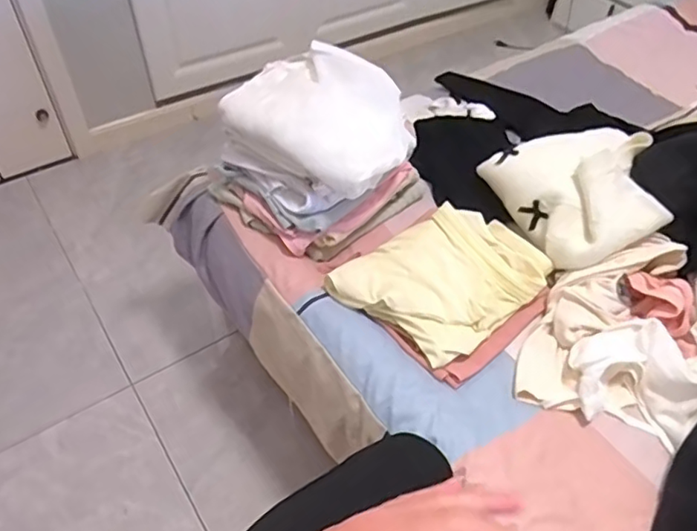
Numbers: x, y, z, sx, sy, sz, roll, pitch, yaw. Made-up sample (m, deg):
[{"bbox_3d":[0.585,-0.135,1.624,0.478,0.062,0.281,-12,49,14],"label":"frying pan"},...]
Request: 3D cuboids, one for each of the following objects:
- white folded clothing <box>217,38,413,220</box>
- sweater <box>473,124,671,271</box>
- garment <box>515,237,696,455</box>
[{"bbox_3d":[-0.035,-0.210,0.890,0.236,0.129,0.225,34,55,26],"label":"white folded clothing"},{"bbox_3d":[0.368,-0.133,0.915,0.238,0.085,0.252,-33,54,1],"label":"sweater"},{"bbox_3d":[0.382,0.087,0.805,0.225,0.078,0.280,20,50,16],"label":"garment"}]

